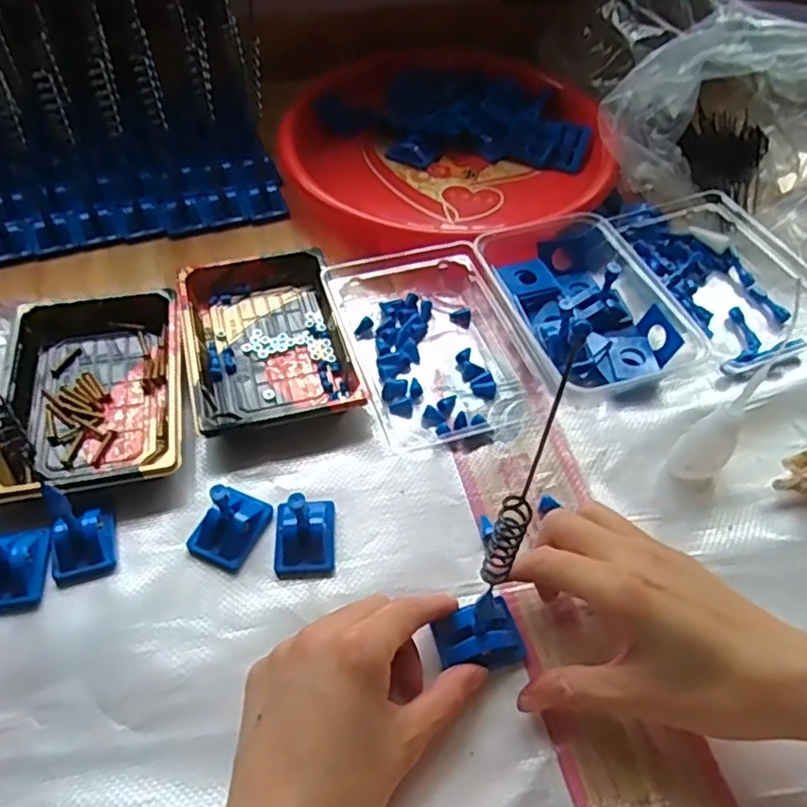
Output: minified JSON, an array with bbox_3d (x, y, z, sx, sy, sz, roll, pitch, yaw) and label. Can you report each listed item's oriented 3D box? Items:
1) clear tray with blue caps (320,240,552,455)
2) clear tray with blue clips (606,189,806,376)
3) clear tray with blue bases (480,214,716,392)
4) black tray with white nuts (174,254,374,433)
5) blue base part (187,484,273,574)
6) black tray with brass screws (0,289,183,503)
[{"bbox_3d":[0.018,-0.050,0.471,0.111,0.031,0.177,-15,54,-13],"label":"clear tray with blue caps"},{"bbox_3d":[0.248,-0.104,0.517,0.107,0.030,0.186,-13,54,-12],"label":"clear tray with blue clips"},{"bbox_3d":[0.129,-0.079,0.492,0.123,0.036,0.163,-20,55,-16],"label":"clear tray with blue bases"},{"bbox_3d":[-0.096,-0.048,0.472,0.108,0.024,0.154,-12,53,-11],"label":"black tray with white nuts"},{"bbox_3d":[-0.100,0.063,0.377,0.032,0.041,0.047,22,55,15],"label":"blue base part"},{"bbox_3d":[-0.205,-0.010,0.444,0.110,0.019,0.160,-10,53,-9],"label":"black tray with brass screws"}]

